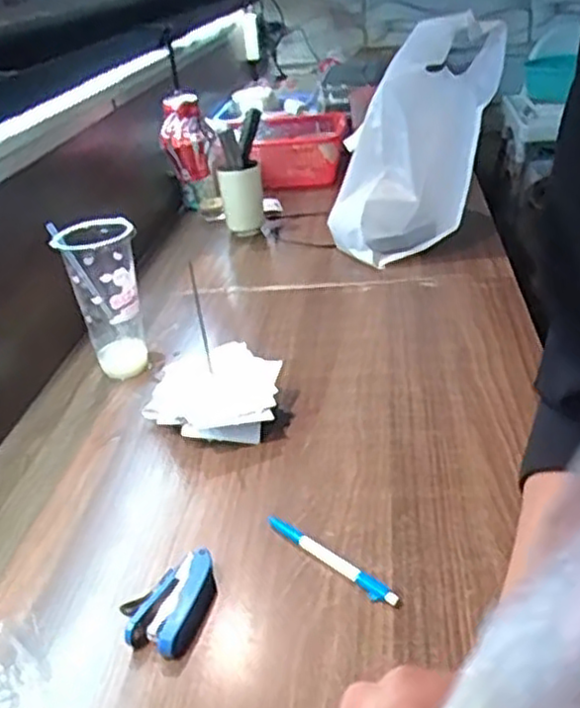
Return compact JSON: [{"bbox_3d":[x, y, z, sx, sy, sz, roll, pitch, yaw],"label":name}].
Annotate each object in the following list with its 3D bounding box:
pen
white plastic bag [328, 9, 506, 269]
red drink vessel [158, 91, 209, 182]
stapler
[{"bbox_3d":[0.031,0.162,0.593,0.014,0.010,0.144,-27,35,-33],"label":"pen"},{"bbox_3d":[0.198,-0.323,1.137,0.189,0.390,0.108,22,6,-3],"label":"white plastic bag"},{"bbox_3d":[-0.182,-0.368,1.248,0.073,0.144,0.078,-11,29,-9],"label":"red drink vessel"},{"bbox_3d":[-0.091,0.187,0.562,0.061,0.022,0.087,7,31,22],"label":"stapler"}]

